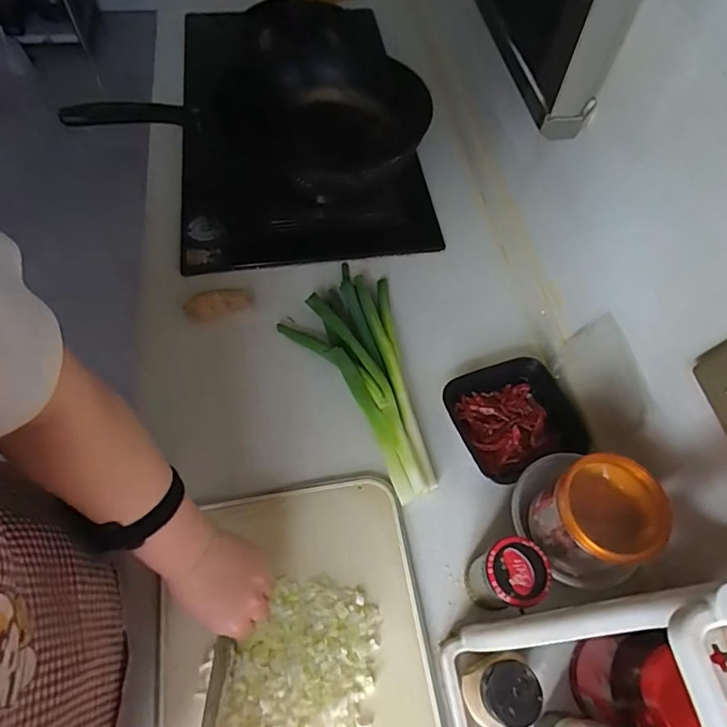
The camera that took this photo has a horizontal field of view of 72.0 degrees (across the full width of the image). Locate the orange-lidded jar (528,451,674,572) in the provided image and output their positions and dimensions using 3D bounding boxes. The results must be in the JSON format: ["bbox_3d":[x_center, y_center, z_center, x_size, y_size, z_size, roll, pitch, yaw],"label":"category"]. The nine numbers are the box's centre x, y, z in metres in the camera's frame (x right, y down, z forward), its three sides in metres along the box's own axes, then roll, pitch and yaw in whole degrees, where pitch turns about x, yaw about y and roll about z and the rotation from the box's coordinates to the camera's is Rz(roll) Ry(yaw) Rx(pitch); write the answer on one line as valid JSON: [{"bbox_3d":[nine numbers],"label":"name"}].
[{"bbox_3d":[0.230,0.153,0.499,0.092,0.101,0.095,1,61,-2],"label":"orange-lidded jar"}]

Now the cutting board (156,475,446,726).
[{"bbox_3d":[-0.064,0.332,0.513,0.274,0.026,0.407,-8,62,-7],"label":"cutting board"}]

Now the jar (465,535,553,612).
[{"bbox_3d":[0.152,0.229,0.537,0.064,0.105,0.061,1,61,-2],"label":"jar"}]

